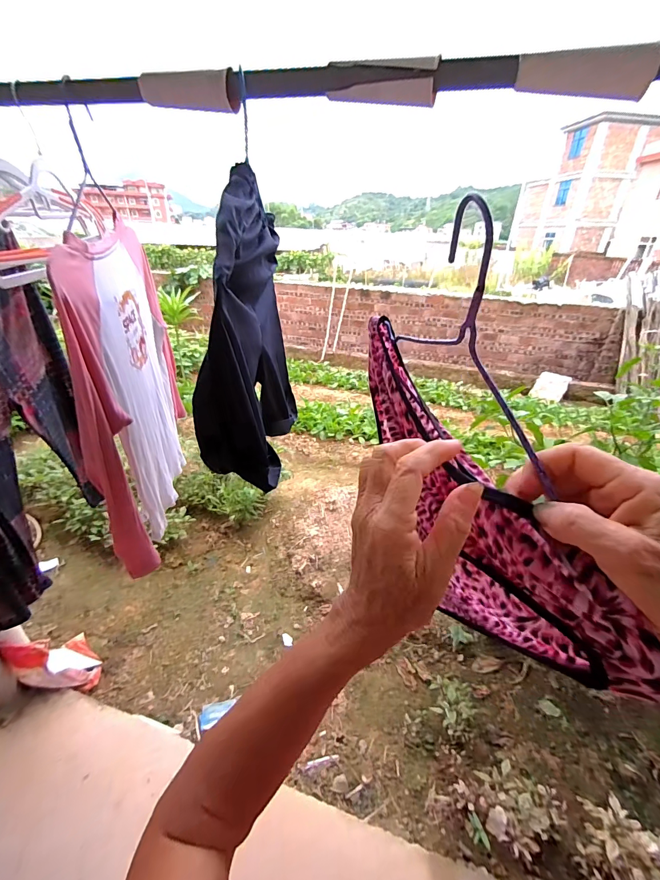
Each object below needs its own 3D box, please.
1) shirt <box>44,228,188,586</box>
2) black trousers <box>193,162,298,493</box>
[{"bbox_3d":[-0.325,-0.081,0.604,0.056,0.434,0.438,-5,31,-13],"label":"shirt"},{"bbox_3d":[-0.102,-0.143,0.496,0.080,0.325,0.415,1,30,-2],"label":"black trousers"}]

